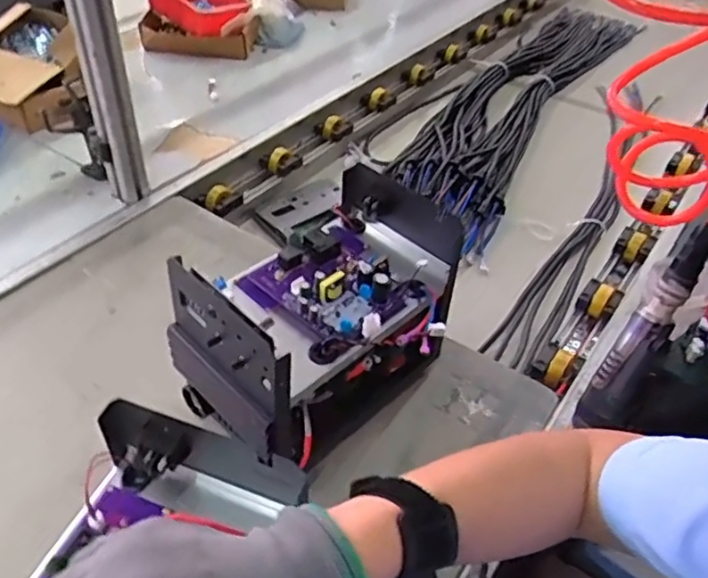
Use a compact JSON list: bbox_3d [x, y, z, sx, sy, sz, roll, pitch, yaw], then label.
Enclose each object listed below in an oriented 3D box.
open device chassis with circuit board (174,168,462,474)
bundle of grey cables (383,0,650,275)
[{"bbox_3d":[-0.026,0.027,0.609,0.251,0.155,0.190,-30,55,-32],"label":"open device chassis with circuit board"},{"bbox_3d":[0.326,-0.363,1.288,0.231,0.090,0.917,28,54,16],"label":"bundle of grey cables"}]

